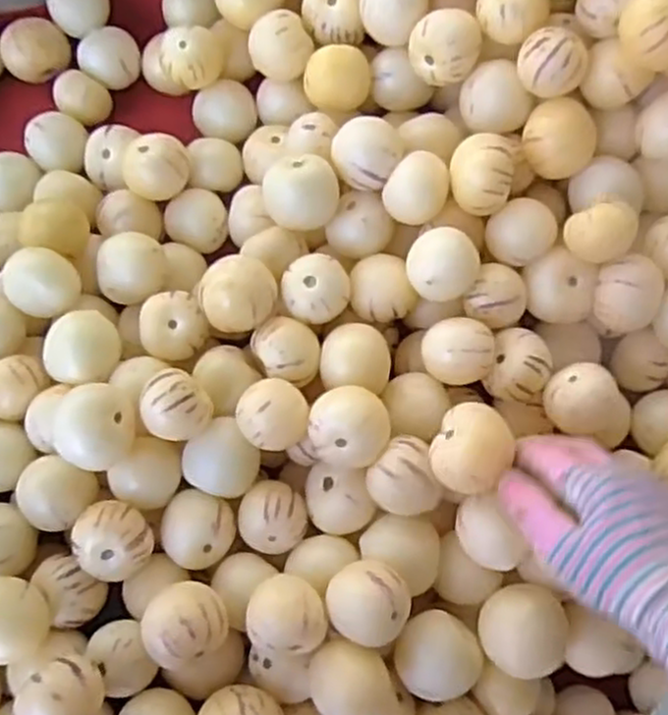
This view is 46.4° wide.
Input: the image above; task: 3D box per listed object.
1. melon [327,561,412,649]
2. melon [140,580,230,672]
[{"bbox_3d":[0.021,0.150,0.477,0.049,0.049,0.047,11,75,5],"label":"melon"},{"bbox_3d":[-0.090,0.165,0.484,0.049,0.051,0.049,-1,74,2],"label":"melon"}]

